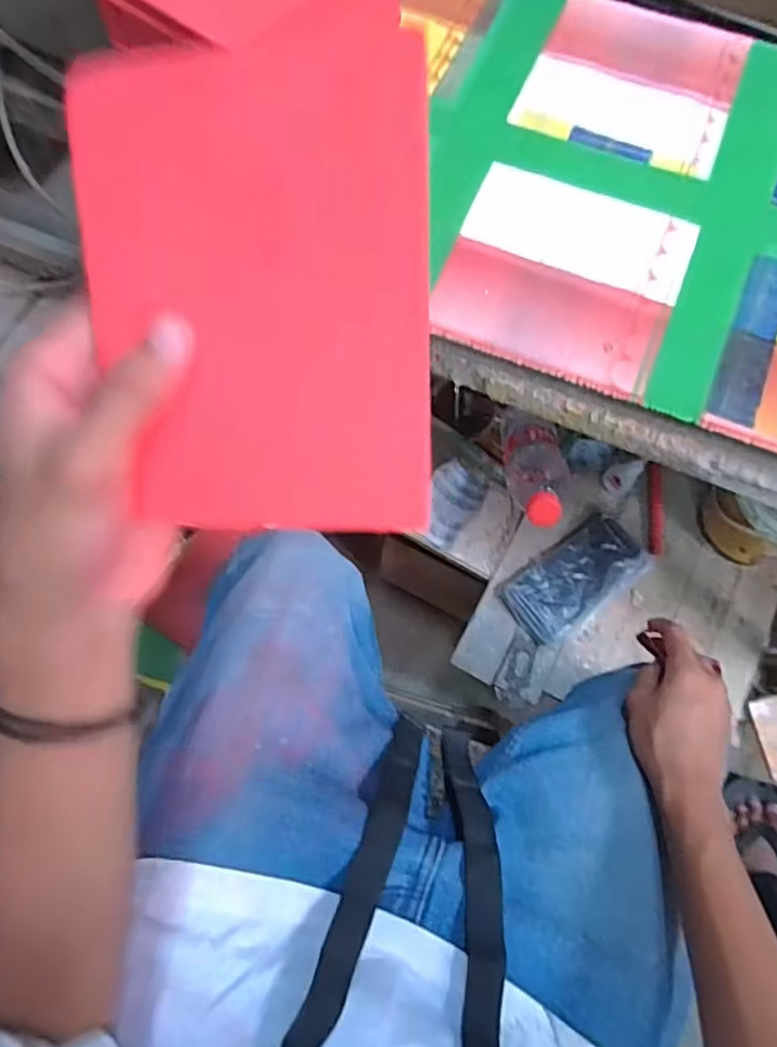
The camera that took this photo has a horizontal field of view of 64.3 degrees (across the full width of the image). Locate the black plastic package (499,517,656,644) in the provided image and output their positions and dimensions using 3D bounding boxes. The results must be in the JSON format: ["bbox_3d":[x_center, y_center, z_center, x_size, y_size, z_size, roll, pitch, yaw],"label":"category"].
[{"bbox_3d":[0.213,0.060,0.705,0.168,0.020,0.086,-33,76,-11],"label":"black plastic package"}]

